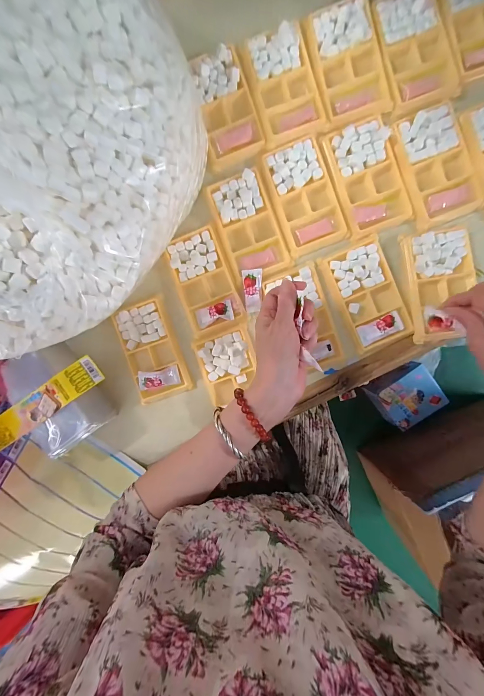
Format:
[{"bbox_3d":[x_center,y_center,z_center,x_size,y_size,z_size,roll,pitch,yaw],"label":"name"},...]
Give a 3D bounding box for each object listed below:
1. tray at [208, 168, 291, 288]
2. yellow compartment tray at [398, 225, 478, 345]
[{"bbox_3d":[0.006,-0.157,0.366,0.076,0.010,0.128,-20,94,5],"label":"tray"},{"bbox_3d":[0.248,-0.078,0.347,0.079,0.025,0.134,-8,95,5],"label":"yellow compartment tray"}]

